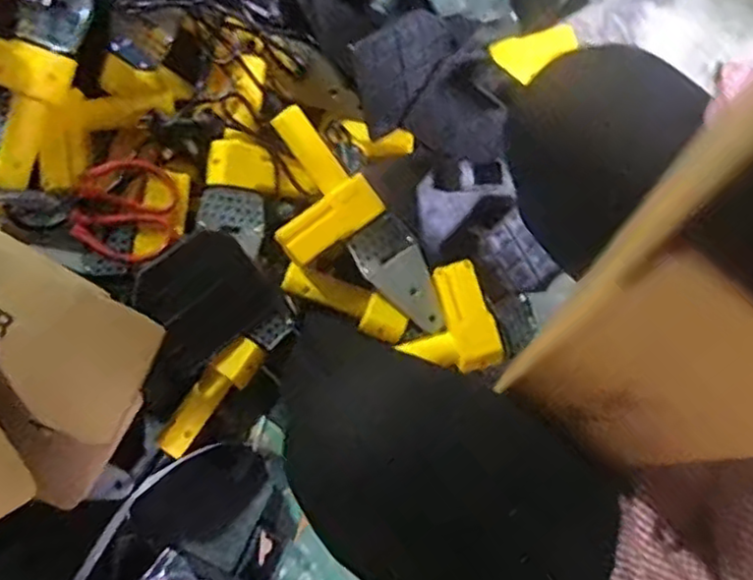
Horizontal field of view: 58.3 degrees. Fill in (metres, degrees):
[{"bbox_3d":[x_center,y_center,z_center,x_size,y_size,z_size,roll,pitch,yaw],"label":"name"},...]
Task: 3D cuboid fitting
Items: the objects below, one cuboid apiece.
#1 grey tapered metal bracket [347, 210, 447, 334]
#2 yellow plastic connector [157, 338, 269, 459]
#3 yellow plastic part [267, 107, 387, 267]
[{"bbox_3d":[0.029,-0.013,0.736,0.065,0.016,0.136,-35,96,-6],"label":"grey tapered metal bracket"},{"bbox_3d":[-0.178,0.114,0.729,0.037,0.025,0.143,36,80,10],"label":"yellow plastic connector"},{"bbox_3d":[-0.077,-0.107,0.712,0.111,0.025,0.142,-41,90,-3],"label":"yellow plastic part"}]

